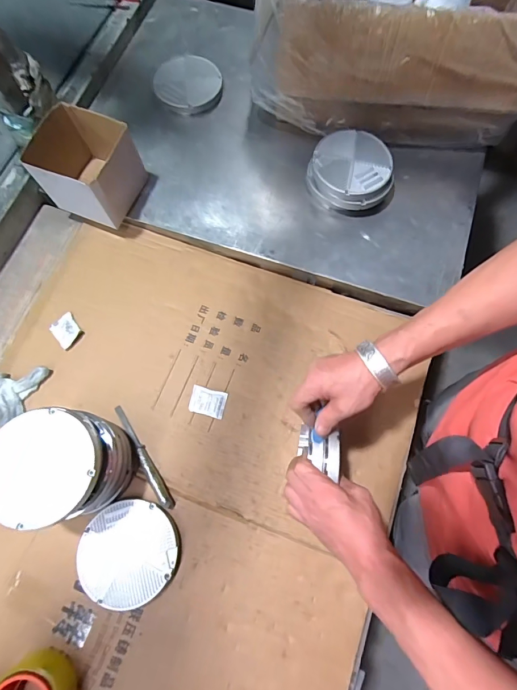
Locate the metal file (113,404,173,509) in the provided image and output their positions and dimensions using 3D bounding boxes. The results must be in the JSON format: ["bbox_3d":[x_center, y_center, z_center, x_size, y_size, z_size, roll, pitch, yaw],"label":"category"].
[{"bbox_3d":[-0.182,0.172,0.586,0.017,0.017,0.180,-32,75,-9],"label":"metal file"}]

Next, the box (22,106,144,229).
[{"bbox_3d":[-0.287,-0.306,0.658,0.136,0.110,0.134,18,72,6],"label":"box"}]

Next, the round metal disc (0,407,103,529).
[{"bbox_3d":[-0.267,0.147,0.461,0.138,0.019,0.132,0,73,1],"label":"round metal disc"}]

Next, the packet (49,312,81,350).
[{"bbox_3d":[-0.336,-0.026,0.657,0.043,0.008,0.055,-38,76,-11],"label":"packet"}]

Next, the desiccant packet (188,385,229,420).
[{"bbox_3d":[-0.084,0.094,0.621,0.058,0.007,0.045,14,73,5],"label":"desiccant packet"}]

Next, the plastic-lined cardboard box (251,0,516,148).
[{"bbox_3d":[0.247,-0.567,0.680,0.485,0.227,0.286,6,71,2],"label":"plastic-lined cardboard box"}]

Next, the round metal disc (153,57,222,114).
[{"bbox_3d":[-0.146,-0.539,0.776,0.136,0.023,0.136,0,73,1],"label":"round metal disc"}]

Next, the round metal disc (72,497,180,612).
[{"bbox_3d":[-0.190,0.300,0.546,0.141,0.020,0.133,0,73,1],"label":"round metal disc"}]

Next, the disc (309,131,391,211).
[{"bbox_3d":[0.165,-0.313,0.689,0.143,0.076,0.126,0,71,0],"label":"disc"}]

